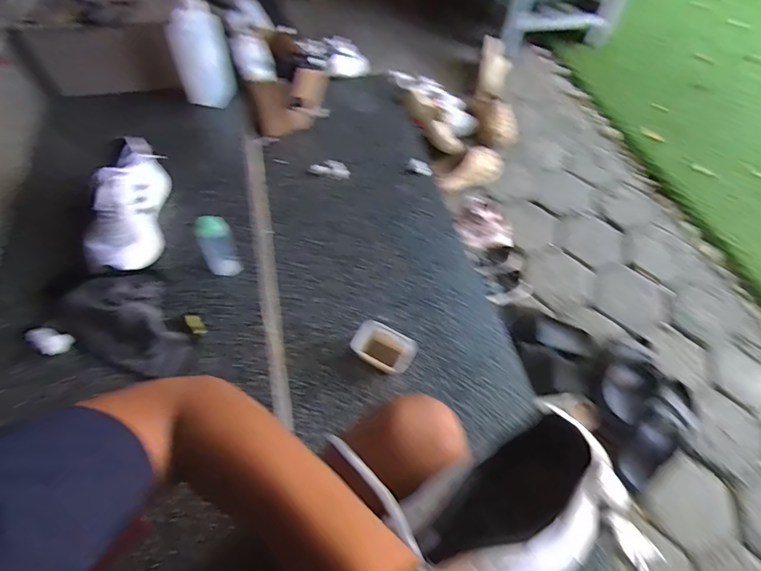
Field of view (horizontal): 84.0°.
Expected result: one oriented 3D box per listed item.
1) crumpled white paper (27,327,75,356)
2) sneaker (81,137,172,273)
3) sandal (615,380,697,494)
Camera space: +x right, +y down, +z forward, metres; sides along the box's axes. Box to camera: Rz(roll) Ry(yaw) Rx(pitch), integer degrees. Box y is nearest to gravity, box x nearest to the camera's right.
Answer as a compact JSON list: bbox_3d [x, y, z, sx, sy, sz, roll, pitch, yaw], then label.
[{"bbox_3d":[-0.541,0.090,0.695,0.042,0.039,0.046,29,61,17],"label":"crumpled white paper"},{"bbox_3d":[-0.494,-0.148,0.820,0.107,0.114,0.277,-5,57,-5],"label":"sneaker"},{"bbox_3d":[0.627,0.325,0.945,0.115,0.082,0.279,36,62,18],"label":"sandal"}]

